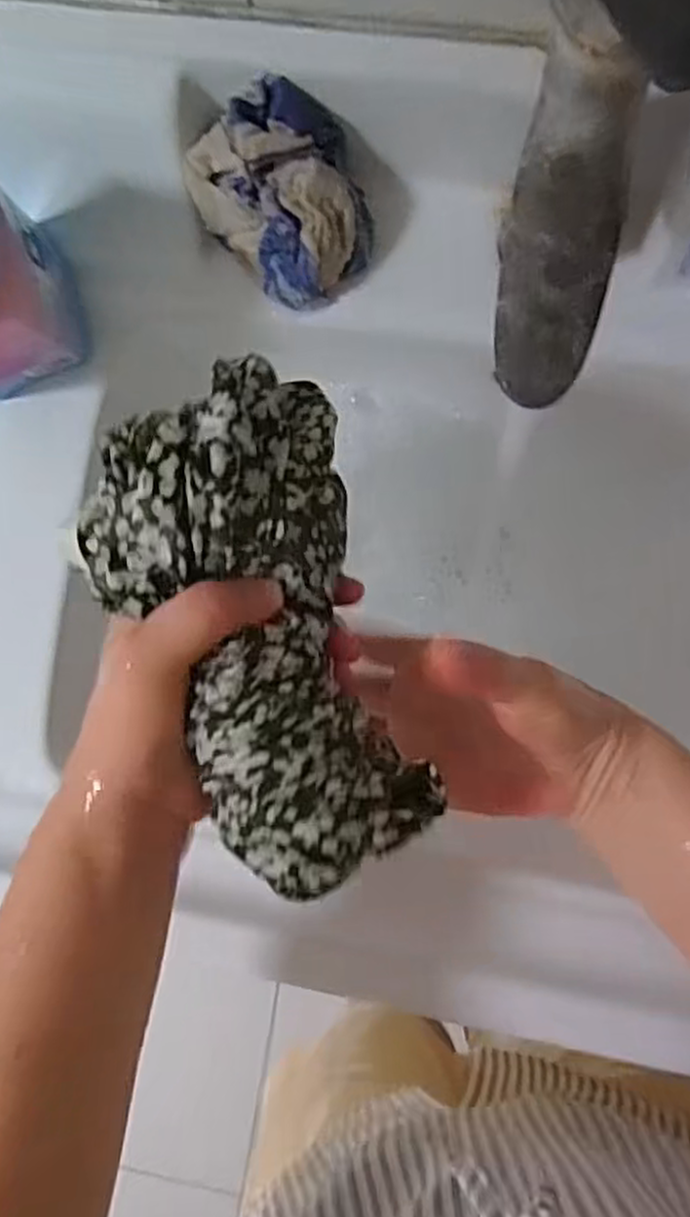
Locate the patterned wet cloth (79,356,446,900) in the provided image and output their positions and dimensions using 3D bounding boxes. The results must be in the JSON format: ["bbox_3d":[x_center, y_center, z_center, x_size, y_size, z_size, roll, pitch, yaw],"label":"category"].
[{"bbox_3d":[-0.035,0.008,0.294,0.094,0.059,0.194,-15,89,5],"label":"patterned wet cloth"}]

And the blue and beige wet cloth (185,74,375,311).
[{"bbox_3d":[-0.032,-0.220,0.411,0.084,0.062,0.088,-34,83,3],"label":"blue and beige wet cloth"}]

